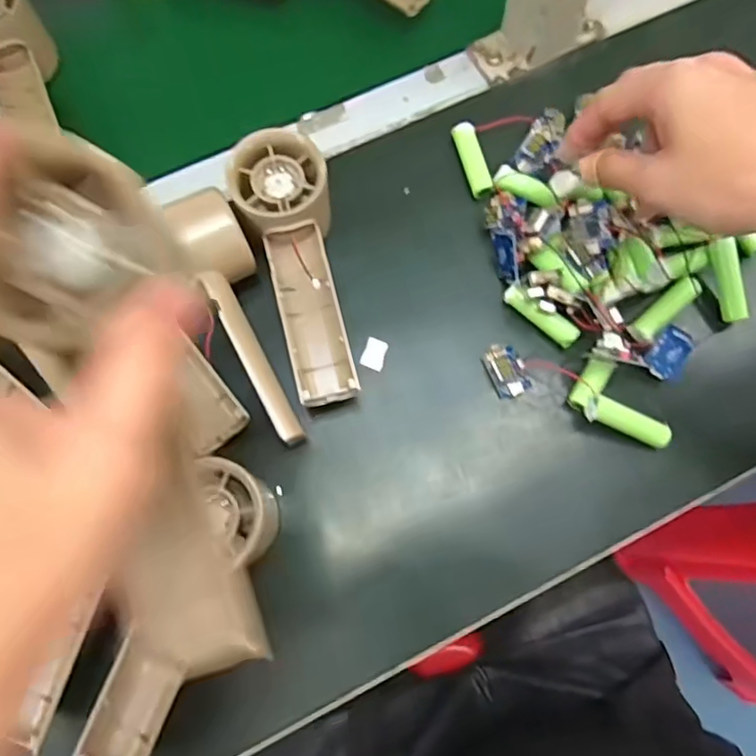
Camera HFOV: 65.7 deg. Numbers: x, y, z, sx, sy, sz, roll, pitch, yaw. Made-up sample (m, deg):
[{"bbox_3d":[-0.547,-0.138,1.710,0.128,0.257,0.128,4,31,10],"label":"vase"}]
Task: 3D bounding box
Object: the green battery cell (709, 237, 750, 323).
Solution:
[{"bbox_3d":[0.214,-0.059,0.356,0.011,0.013,0.051,-19,102,-6],"label":"green battery cell"}]

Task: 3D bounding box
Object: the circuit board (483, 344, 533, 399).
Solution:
[{"bbox_3d":[0.078,-0.005,0.356,0.021,0.009,0.032,-22,77,-6],"label":"circuit board"}]

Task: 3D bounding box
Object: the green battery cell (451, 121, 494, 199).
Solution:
[{"bbox_3d":[0.063,-0.144,0.386,0.015,0.011,0.050,-14,77,-4],"label":"green battery cell"}]

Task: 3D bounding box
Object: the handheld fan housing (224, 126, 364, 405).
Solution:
[{"bbox_3d":[-0.045,-0.060,0.347,0.051,0.062,0.153,-14,77,-4],"label":"handheld fan housing"}]

